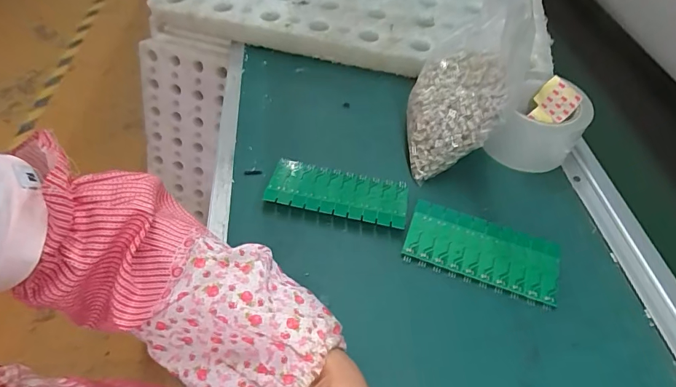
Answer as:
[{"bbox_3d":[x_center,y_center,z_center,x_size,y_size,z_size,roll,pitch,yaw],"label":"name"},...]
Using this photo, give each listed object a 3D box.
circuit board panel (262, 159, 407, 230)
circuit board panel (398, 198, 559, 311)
[{"bbox_3d":[0.000,-0.001,0.409,0.134,0.015,0.058,11,51,4],"label":"circuit board panel"},{"bbox_3d":[0.133,0.053,0.380,0.136,0.005,0.067,18,58,9],"label":"circuit board panel"}]

